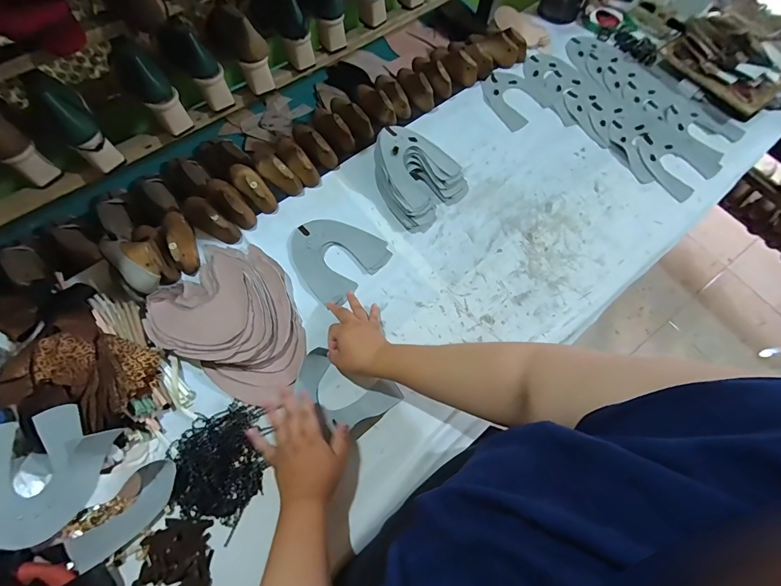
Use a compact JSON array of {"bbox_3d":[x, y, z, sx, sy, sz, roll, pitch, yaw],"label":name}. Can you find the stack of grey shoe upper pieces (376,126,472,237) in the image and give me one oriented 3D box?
[{"bbox_3d":[0.053,-0.246,0.747,0.175,0.090,0.181,-41,74,-16],"label":"stack of grey shoe upper pieces"}]

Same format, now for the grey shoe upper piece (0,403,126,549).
[{"bbox_3d":[-0.509,0.239,0.529,0.178,0.066,0.164,35,71,12],"label":"grey shoe upper piece"}]

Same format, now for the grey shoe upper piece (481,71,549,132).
[{"bbox_3d":[0.299,-0.473,0.890,0.126,0.010,0.165,-26,74,-8],"label":"grey shoe upper piece"}]

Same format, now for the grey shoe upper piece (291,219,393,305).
[{"bbox_3d":[-0.110,-0.077,0.716,0.169,0.007,0.160,41,75,10],"label":"grey shoe upper piece"}]

